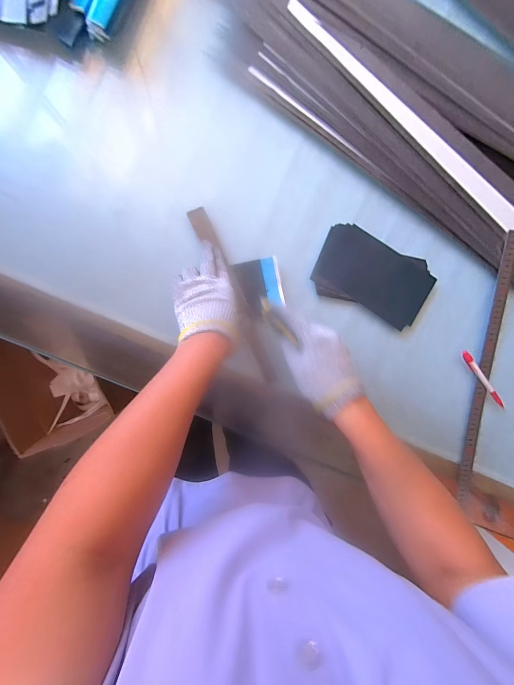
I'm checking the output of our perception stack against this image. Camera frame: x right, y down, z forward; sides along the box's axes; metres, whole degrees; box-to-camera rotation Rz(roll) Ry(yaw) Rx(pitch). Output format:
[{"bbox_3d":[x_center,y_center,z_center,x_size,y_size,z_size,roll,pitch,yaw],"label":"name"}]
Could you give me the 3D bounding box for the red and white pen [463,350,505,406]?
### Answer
[{"bbox_3d":[0.404,0.068,0.509,0.013,0.015,0.131,-41,97,-1],"label":"red and white pen"}]

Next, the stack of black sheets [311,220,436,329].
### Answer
[{"bbox_3d":[0.195,-0.108,0.476,0.198,0.013,0.117,22,93,-7],"label":"stack of black sheets"}]

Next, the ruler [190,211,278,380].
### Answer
[{"bbox_3d":[-0.035,-0.071,0.451,0.030,0.007,0.288,-23,95,-1],"label":"ruler"}]

